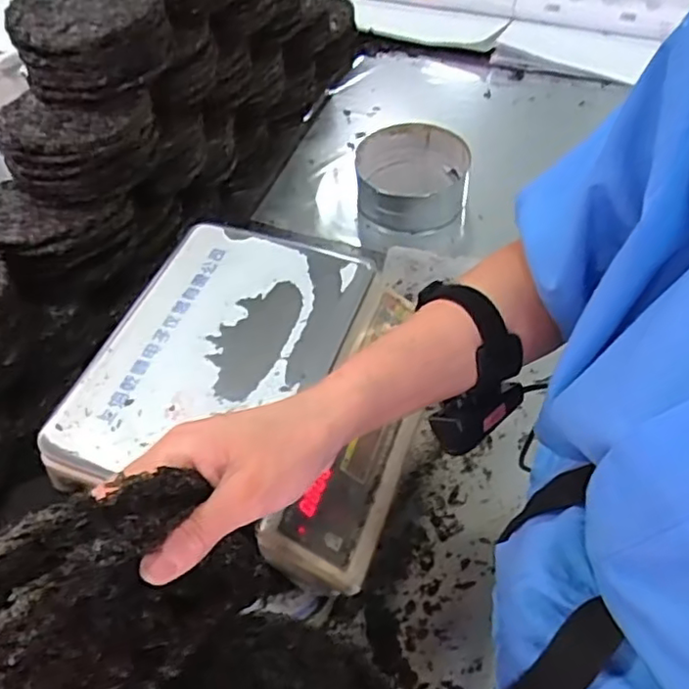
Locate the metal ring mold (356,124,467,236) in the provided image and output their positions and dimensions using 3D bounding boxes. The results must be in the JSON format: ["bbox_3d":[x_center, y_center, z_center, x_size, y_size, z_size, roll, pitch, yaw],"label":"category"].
[{"bbox_3d":[0.123,-0.306,1.163,0.202,0.082,0.205,-4,53,2],"label":"metal ring mold"}]

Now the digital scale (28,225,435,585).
[{"bbox_3d":[-0.092,0.042,0.670,0.310,0.098,0.322,15,56,16],"label":"digital scale"}]

